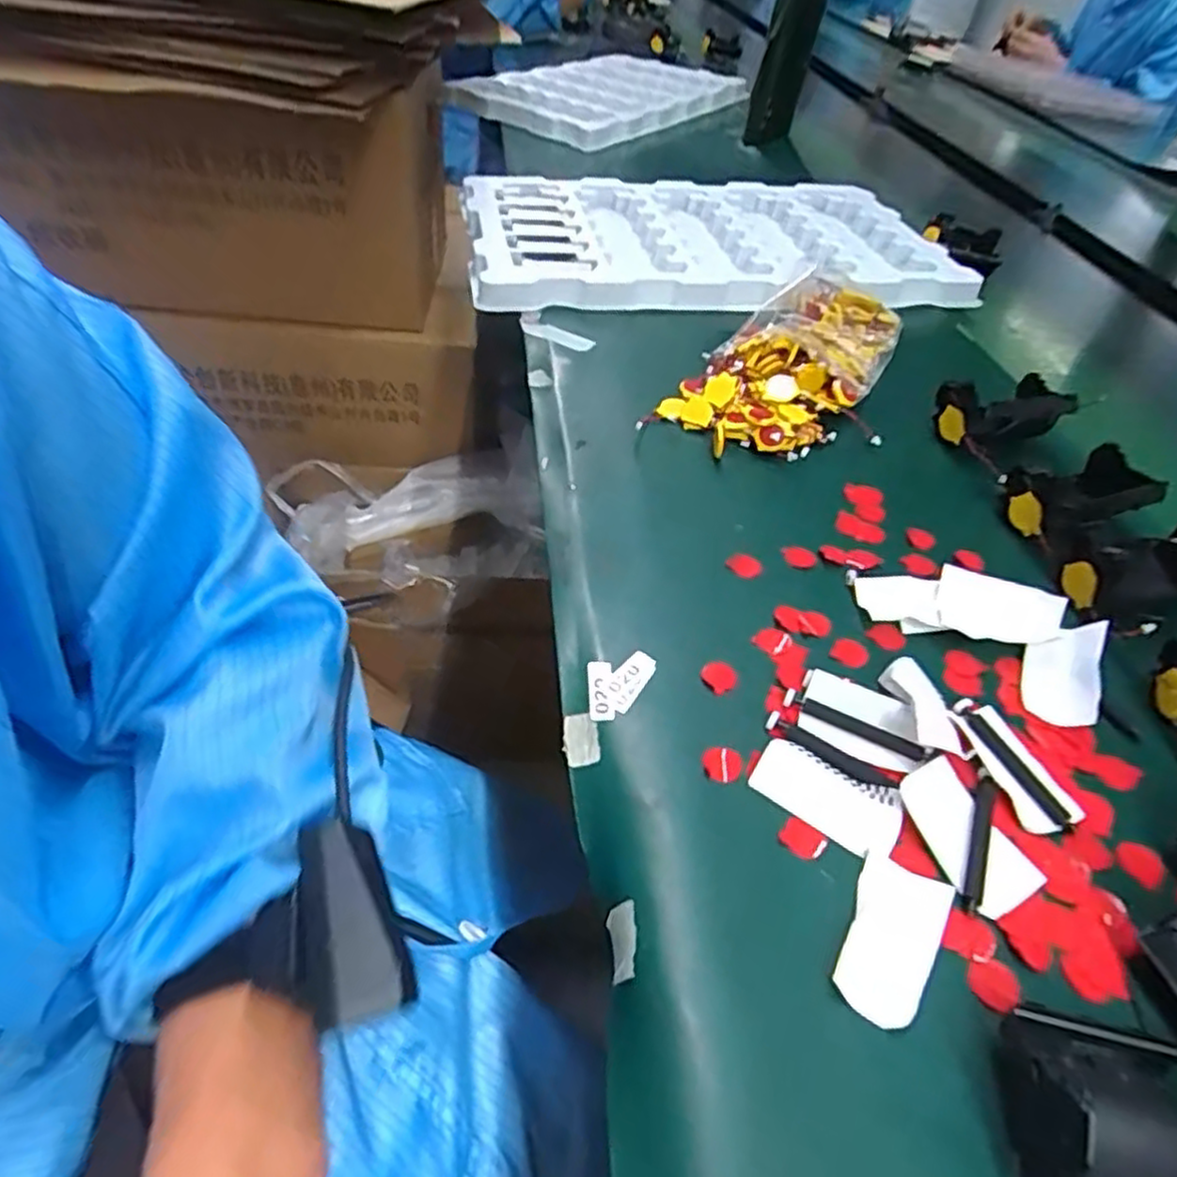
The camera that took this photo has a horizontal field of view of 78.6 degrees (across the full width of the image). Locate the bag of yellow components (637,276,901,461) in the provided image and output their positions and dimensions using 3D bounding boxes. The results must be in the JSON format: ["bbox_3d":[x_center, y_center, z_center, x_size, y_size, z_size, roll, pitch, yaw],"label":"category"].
[{"bbox_3d":[0.152,-0.157,0.502,0.125,0.033,0.241,29,48,19],"label":"bag of yellow components"}]

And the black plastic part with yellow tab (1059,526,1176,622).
[{"bbox_3d":[0.289,-0.007,0.365,0.077,0.035,0.052,-13,49,-20],"label":"black plastic part with yellow tab"}]

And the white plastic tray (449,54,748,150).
[{"bbox_3d":[0.028,-0.715,1.027,0.290,0.041,0.414,38,52,26],"label":"white plastic tray"}]

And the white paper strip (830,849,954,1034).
[{"bbox_3d":[0.104,0.120,0.247,0.030,0.004,0.055,28,48,19],"label":"white paper strip"}]

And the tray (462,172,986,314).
[{"bbox_3d":[0.107,-0.323,0.661,0.427,0.038,0.274,2,45,-6],"label":"tray"}]

